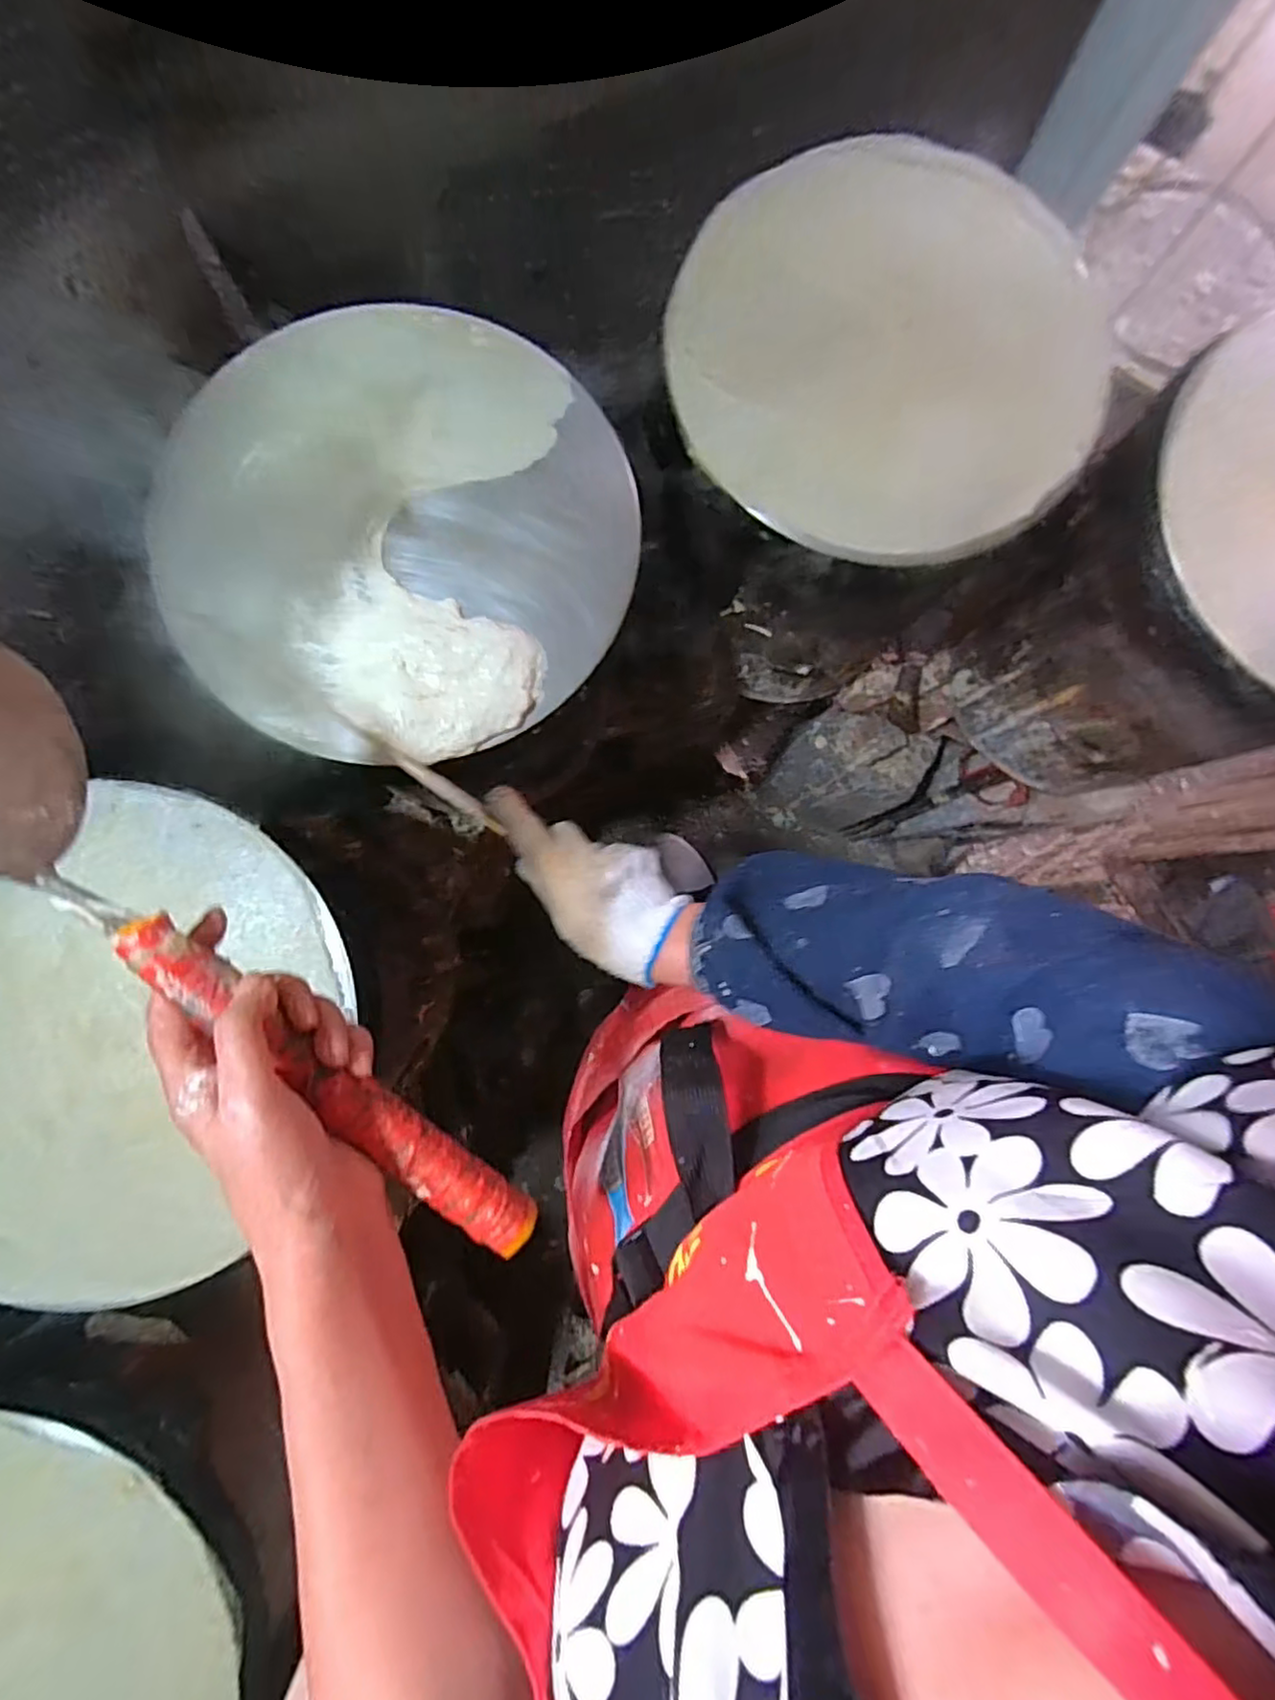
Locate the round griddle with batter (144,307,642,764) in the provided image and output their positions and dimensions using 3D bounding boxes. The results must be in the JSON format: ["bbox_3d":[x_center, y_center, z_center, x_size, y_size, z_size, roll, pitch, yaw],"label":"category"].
[{"bbox_3d":[-0.188,-0.252,0.535,0.370,0.030,0.352,0,87,-2],"label":"round griddle with batter"}]

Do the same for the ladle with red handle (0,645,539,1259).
[{"bbox_3d":[-0.175,0.053,0.304,0.356,0.055,0.069,42,86,-4],"label":"ladle with red handle"}]

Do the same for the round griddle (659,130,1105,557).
[{"bbox_3d":[0.223,-0.438,0.594,0.370,0.048,0.367,0,87,-2],"label":"round griddle"}]

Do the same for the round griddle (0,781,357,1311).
[{"bbox_3d":[-0.425,0.142,0.516,0.373,0.036,0.387,28,86,0],"label":"round griddle"}]

